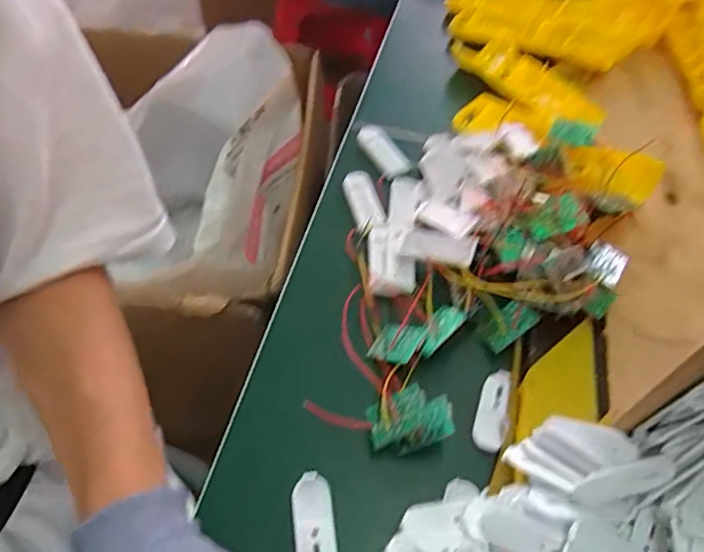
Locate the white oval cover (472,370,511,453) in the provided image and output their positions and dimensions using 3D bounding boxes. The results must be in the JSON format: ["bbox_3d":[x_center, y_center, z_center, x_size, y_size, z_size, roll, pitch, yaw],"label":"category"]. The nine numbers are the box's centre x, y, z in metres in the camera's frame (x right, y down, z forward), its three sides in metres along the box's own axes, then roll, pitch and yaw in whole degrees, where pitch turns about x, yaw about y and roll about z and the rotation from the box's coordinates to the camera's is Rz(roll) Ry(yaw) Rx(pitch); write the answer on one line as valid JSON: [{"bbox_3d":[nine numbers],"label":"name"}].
[{"bbox_3d":[0.084,0.080,0.337,0.018,0.006,0.051,17,53,9],"label":"white oval cover"}]

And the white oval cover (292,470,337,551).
[{"bbox_3d":[-0.020,0.130,0.297,0.020,0.004,0.052,-6,53,-8],"label":"white oval cover"}]

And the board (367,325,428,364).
[{"bbox_3d":[0.028,0.042,0.352,0.029,0.004,0.028,8,50,36],"label":"board"}]

